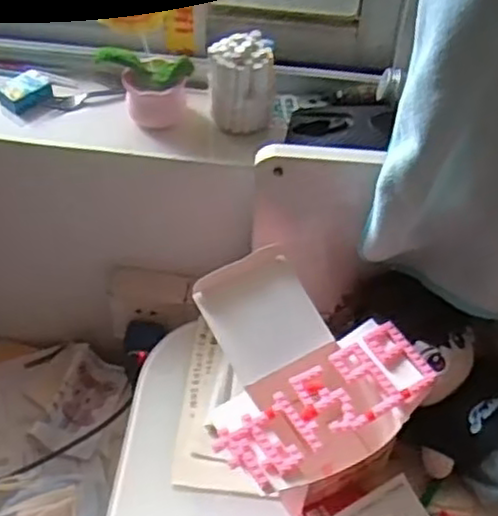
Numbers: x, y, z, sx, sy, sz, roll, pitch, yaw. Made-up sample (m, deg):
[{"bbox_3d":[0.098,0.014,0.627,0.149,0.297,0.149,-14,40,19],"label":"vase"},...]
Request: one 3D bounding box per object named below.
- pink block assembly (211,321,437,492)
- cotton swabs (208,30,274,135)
[{"bbox_3d":[0.061,0.110,0.537,0.174,0.019,0.062,-25,54,-23],"label":"pink block assembly"},{"bbox_3d":[-0.006,-0.162,0.639,0.059,0.077,0.051,1,48,-2],"label":"cotton swabs"}]

